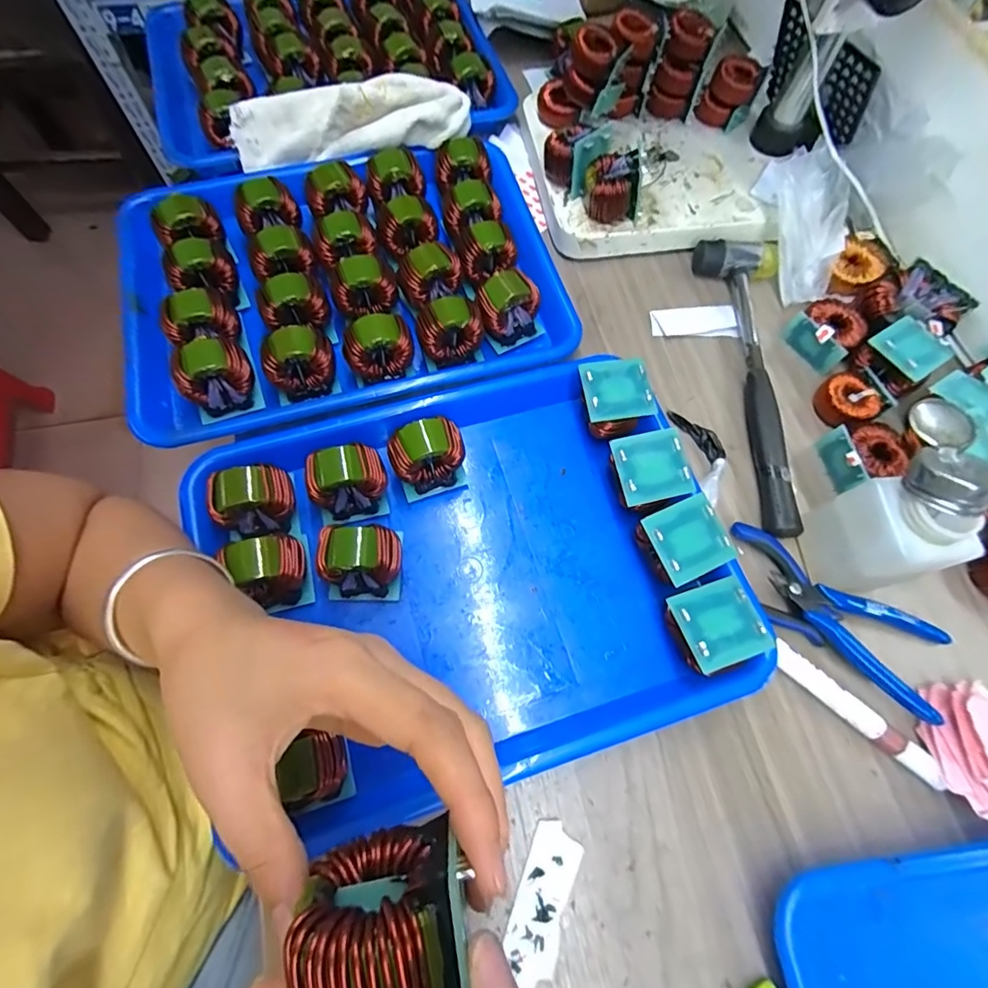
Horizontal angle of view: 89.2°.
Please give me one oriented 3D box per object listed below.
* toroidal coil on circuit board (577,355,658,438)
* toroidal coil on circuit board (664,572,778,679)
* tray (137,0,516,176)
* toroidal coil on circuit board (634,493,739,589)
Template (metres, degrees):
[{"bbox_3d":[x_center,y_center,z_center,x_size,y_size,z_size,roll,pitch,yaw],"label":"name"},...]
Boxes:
[{"bbox_3d":[0.084,-0.064,0.365,0.047,0.045,0.047,-9,69,-6],"label":"toroidal coil on circuit board"},{"bbox_3d":[0.128,0.082,0.305,0.048,0.048,0.047,-16,69,-9],"label":"toroidal coil on circuit board"},{"bbox_3d":[-0.157,-0.430,0.497,0.347,0.051,0.246,-19,70,-10],"label":"tray"},{"bbox_3d":[0.120,0.034,0.326,0.046,0.044,0.045,-24,71,-11],"label":"toroidal coil on circuit board"}]

